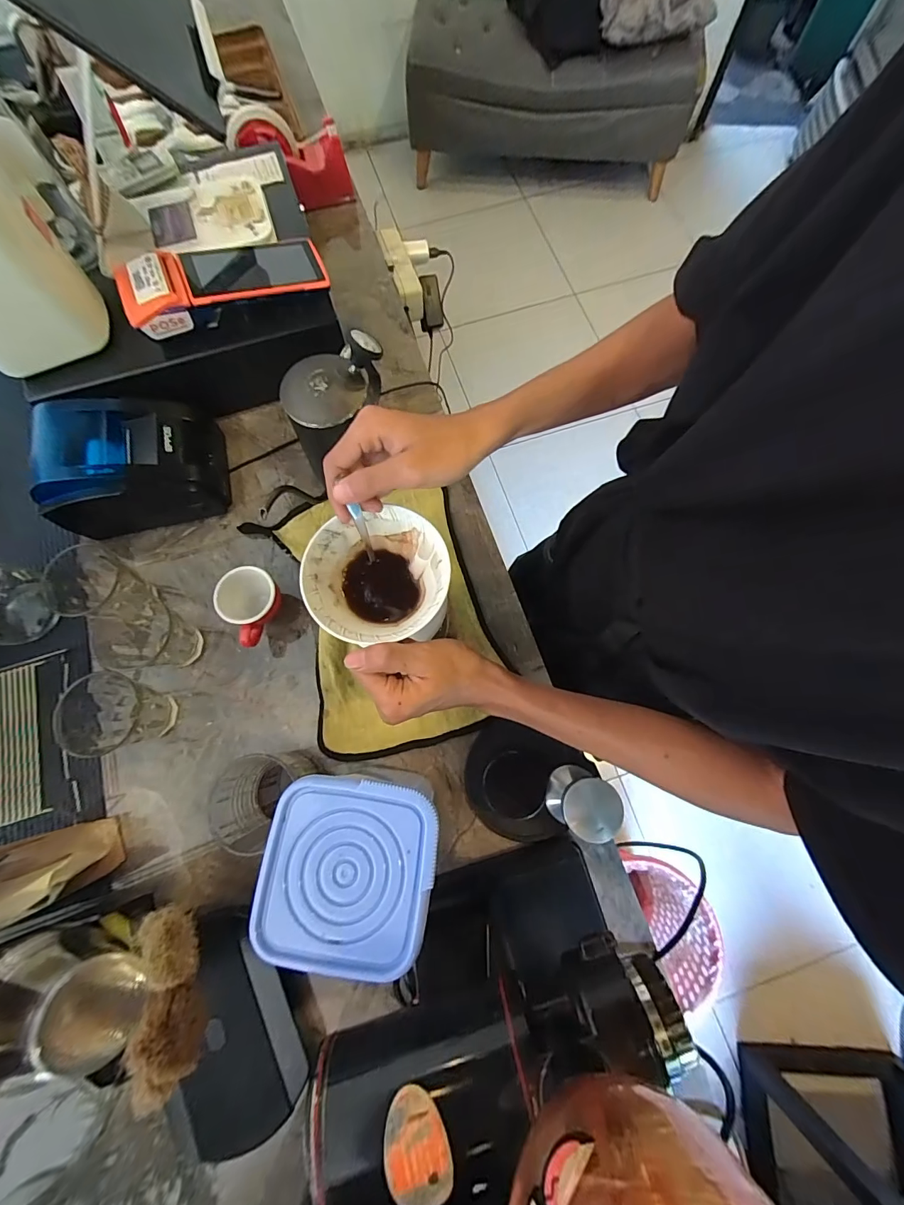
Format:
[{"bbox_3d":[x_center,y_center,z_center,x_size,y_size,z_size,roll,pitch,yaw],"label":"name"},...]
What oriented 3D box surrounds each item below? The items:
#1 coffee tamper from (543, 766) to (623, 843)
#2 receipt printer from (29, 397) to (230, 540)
[{"bbox_3d":[0.123,0.191,0.412,0.050,0.091,0.054,0,74,1],"label":"coffee tamper"},{"bbox_3d":[-0.373,-0.168,0.503,0.170,0.112,0.126,-15,74,-4],"label":"receipt printer"}]

